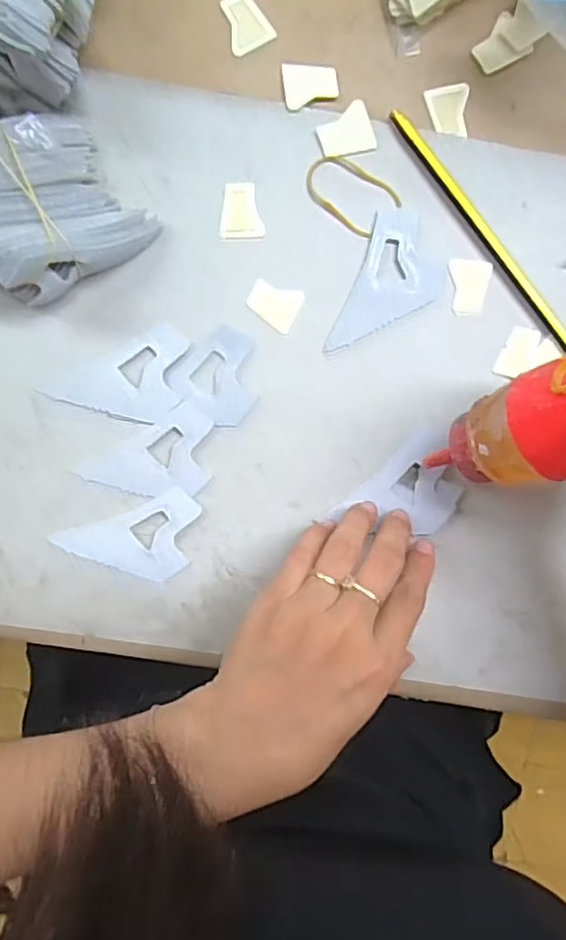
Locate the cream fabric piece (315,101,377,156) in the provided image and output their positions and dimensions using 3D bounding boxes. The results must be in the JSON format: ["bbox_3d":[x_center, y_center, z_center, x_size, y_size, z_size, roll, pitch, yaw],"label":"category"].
[{"bbox_3d":[0.033,-0.178,0.331,0.028,0.004,0.024,-19,96,1],"label":"cream fabric piece"}]

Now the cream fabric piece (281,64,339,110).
[{"bbox_3d":[0.015,-0.202,0.331,0.029,0.004,0.023,-7,96,-1],"label":"cream fabric piece"}]

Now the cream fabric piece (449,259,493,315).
[{"bbox_3d":[0.102,-0.100,0.344,0.022,0.004,0.029,3,96,-2],"label":"cream fabric piece"}]

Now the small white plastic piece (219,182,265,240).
[{"bbox_3d":[-0.022,-0.138,0.335,0.023,0.004,0.029,-2,96,-1],"label":"small white plastic piece"}]

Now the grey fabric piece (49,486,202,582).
[{"bbox_3d":[-0.082,0.043,0.353,0.079,0.005,0.044,-22,96,1],"label":"grey fabric piece"}]

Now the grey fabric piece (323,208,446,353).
[{"bbox_3d":[0.060,-0.098,0.344,0.045,0.004,0.082,21,95,-4],"label":"grey fabric piece"}]

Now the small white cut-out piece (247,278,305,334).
[{"bbox_3d":[-0.005,-0.090,0.341,0.027,0.004,0.024,27,95,-4],"label":"small white cut-out piece"}]

